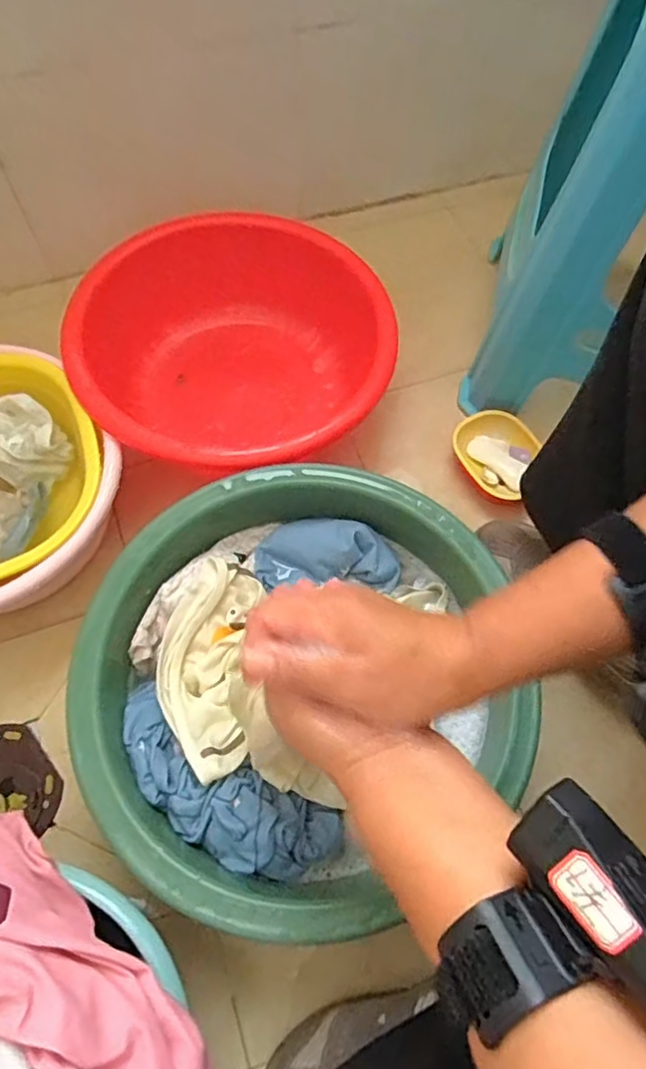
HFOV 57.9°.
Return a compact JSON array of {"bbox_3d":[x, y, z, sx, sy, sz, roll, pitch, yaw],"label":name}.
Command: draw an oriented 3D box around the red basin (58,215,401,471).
[{"bbox_3d":[-0.104,-0.204,0.709,0.350,0.132,0.352,1,64,-2],"label":"red basin"}]

